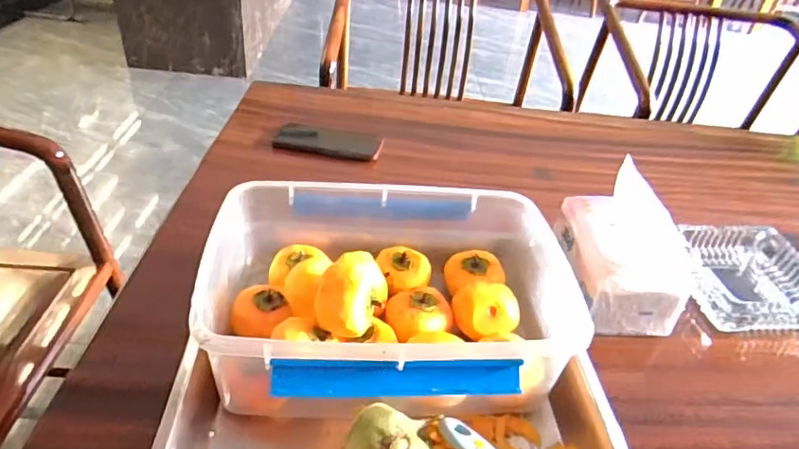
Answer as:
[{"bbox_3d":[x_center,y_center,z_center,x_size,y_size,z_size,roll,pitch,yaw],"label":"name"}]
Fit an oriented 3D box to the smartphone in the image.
[{"bbox_3d":[-0.110,-0.129,0.844,0.164,0.015,0.077,10,37,4],"label":"smartphone"}]

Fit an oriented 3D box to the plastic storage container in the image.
[{"bbox_3d":[-0.013,0.057,0.505,0.313,0.102,0.255,3,37,-9],"label":"plastic storage container"}]

